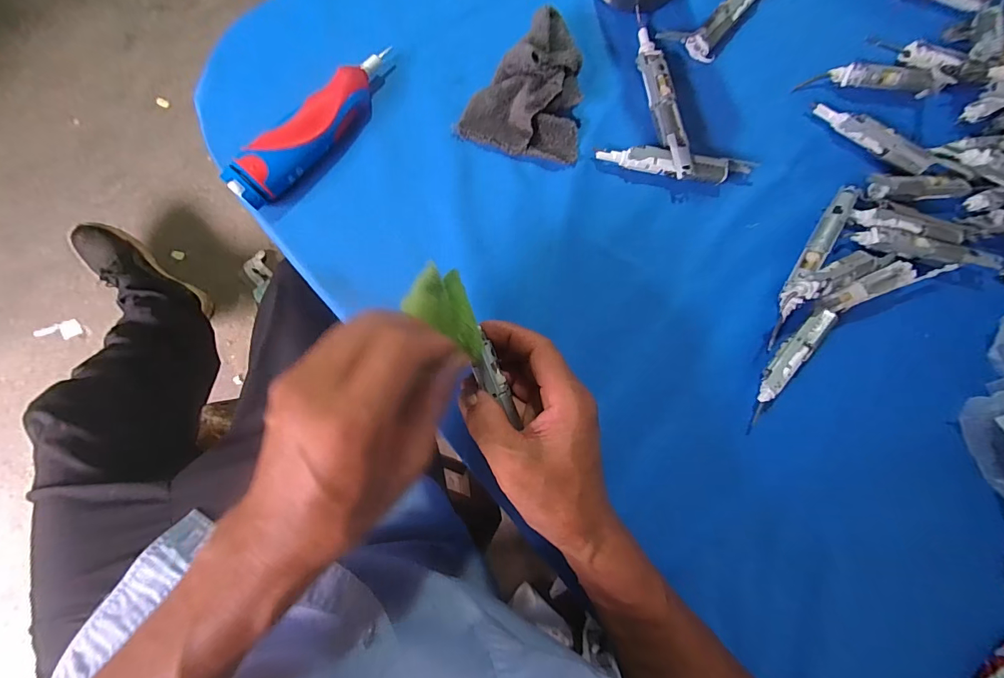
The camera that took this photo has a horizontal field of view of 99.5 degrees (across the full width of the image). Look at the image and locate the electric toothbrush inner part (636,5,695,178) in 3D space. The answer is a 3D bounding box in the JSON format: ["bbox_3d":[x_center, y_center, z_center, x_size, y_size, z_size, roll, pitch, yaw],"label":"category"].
[{"bbox_3d":[0.130,-0.201,0.347,0.019,0.011,0.147,-13,88,-7],"label":"electric toothbrush inner part"}]

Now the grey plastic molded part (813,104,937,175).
[{"bbox_3d":[0.317,-0.173,0.361,0.106,0.016,0.017,30,84,-4],"label":"grey plastic molded part"}]

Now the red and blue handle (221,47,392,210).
[{"bbox_3d":[-0.137,-0.155,0.312,0.029,0.033,0.145,42,83,-2],"label":"red and blue handle"}]

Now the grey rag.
[{"bbox_3d":[0.019,-0.197,0.331,0.090,0.031,0.099,8,85,-6],"label":"grey rag"}]

